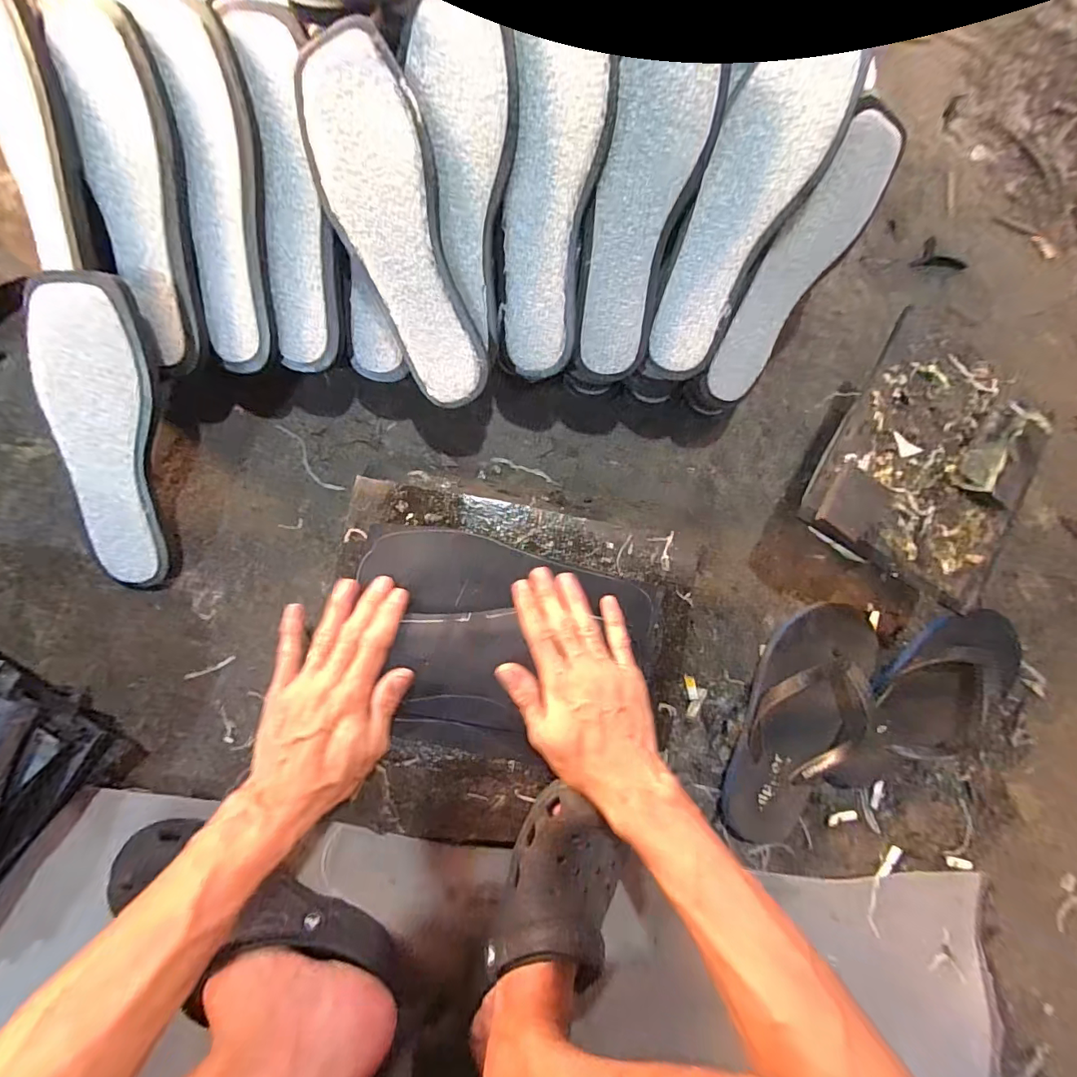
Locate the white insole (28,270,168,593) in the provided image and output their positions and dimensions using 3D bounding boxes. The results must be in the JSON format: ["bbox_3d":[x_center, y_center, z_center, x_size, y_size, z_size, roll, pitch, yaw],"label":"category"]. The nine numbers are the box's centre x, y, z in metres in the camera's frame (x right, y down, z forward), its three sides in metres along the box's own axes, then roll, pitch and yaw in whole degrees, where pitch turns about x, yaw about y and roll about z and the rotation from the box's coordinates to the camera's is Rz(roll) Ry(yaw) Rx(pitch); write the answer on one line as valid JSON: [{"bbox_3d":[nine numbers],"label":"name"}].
[{"bbox_3d":[-0.359,-0.079,0.398,0.078,0.020,0.252,7,112,-15],"label":"white insole"}]

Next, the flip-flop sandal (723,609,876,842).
[{"bbox_3d":[0.285,0.203,0.502,0.125,0.056,0.273,18,86,-6],"label":"flip-flop sandal"}]

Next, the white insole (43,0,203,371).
[{"bbox_3d":[-0.306,-0.262,0.369,0.070,0.022,0.238,-4,109,-7],"label":"white insole"}]

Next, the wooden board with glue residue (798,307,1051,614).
[{"bbox_3d":[0.364,-0.063,0.438,0.187,0.030,0.213,28,85,-5],"label":"wooden board with glue residue"}]

